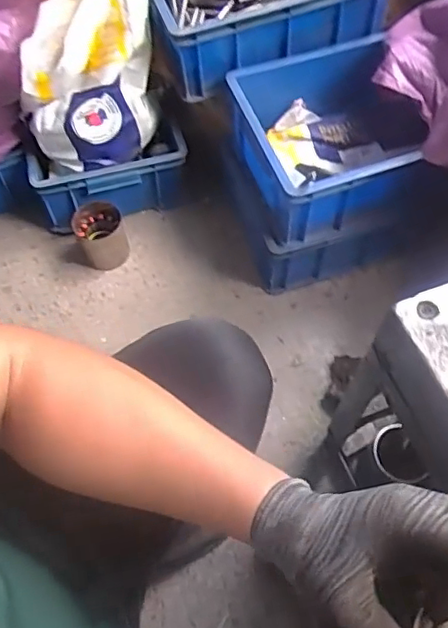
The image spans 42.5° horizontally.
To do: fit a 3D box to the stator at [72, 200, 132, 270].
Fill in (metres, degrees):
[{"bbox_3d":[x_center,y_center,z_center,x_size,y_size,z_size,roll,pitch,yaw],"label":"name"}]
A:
[{"bbox_3d":[-0.235,-0.151,1.112,0.095,0.075,0.106,-22,63,-11],"label":"stator"}]

